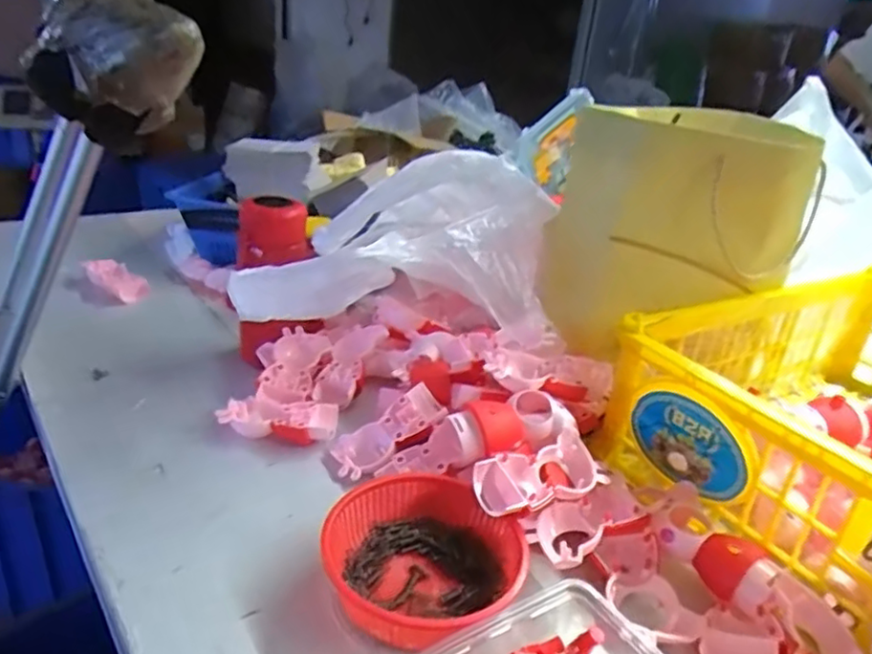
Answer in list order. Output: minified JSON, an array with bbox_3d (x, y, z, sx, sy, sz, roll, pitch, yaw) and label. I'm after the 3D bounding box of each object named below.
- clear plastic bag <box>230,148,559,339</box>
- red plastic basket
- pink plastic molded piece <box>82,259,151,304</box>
[{"bbox_3d":[-0.044,-0.072,0.608,0.283,0.140,0.133,-4,27,-20],"label":"clear plastic bag"},{"bbox_3d":[-0.006,0.159,0.447,0.138,0.044,0.137,5,25,-2],"label":"red plastic basket"},{"bbox_3d":[-0.413,-0.061,0.842,0.097,0.022,0.051,32,42,24],"label":"pink plastic molded piece"}]

